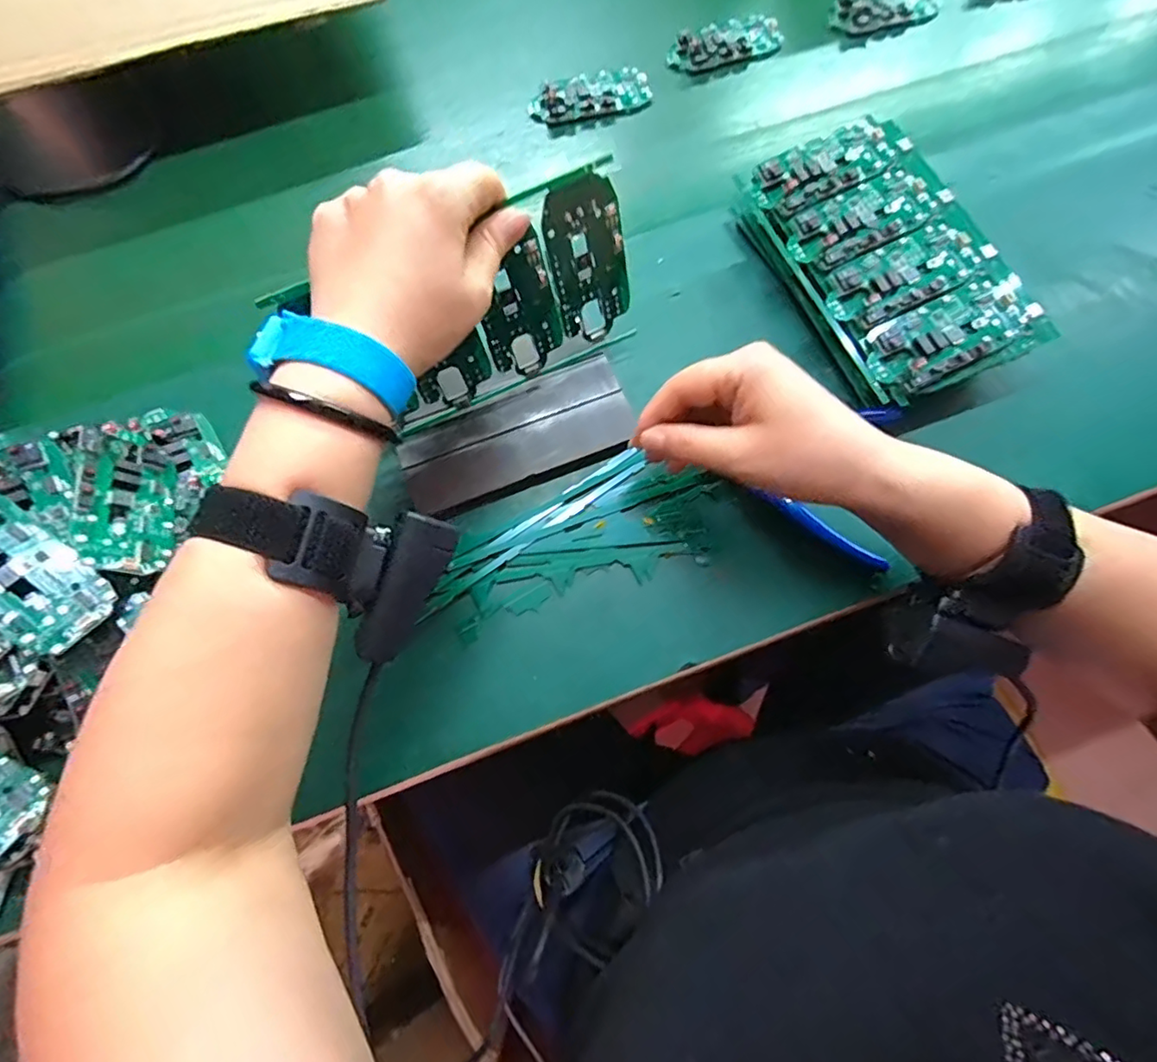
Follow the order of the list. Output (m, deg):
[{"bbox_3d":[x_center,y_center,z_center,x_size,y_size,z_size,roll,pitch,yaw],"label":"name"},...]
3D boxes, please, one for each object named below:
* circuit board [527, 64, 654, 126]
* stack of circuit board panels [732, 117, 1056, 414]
[{"bbox_3d":[0.010,-0.358,0.480,0.099,0.016,0.042,-18,74,-4],"label":"circuit board"},{"bbox_3d":[0.204,-0.180,0.396,0.123,0.051,0.194,-23,74,-5],"label":"stack of circuit board panels"}]

